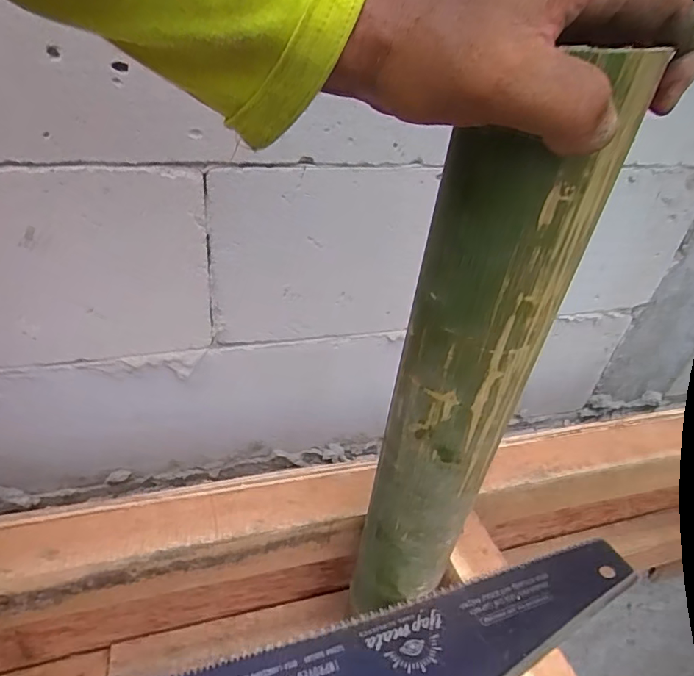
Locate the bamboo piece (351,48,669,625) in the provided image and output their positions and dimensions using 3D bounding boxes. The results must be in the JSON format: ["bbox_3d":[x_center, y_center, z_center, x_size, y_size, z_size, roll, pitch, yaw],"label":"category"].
[{"bbox_3d":[0.055,0.050,0.302,0.068,0.385,0.029,16,37,8],"label":"bamboo piece"}]

